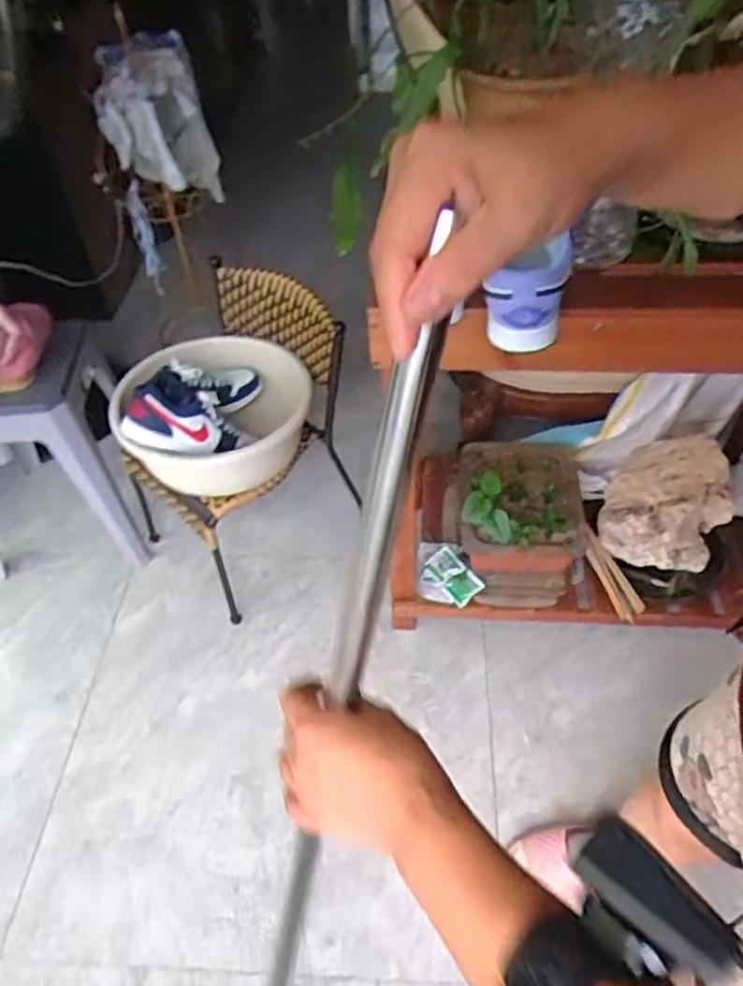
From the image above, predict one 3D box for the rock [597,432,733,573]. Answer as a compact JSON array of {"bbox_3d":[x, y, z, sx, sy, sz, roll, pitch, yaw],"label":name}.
[{"bbox_3d":[0.552,0.023,1.295,0.209,0.262,0.105,16,51,16],"label":"rock"}]

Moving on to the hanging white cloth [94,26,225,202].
[{"bbox_3d":[-0.518,-0.887,1.677,0.252,0.363,0.252,-16,50,-11],"label":"hanging white cloth"}]

